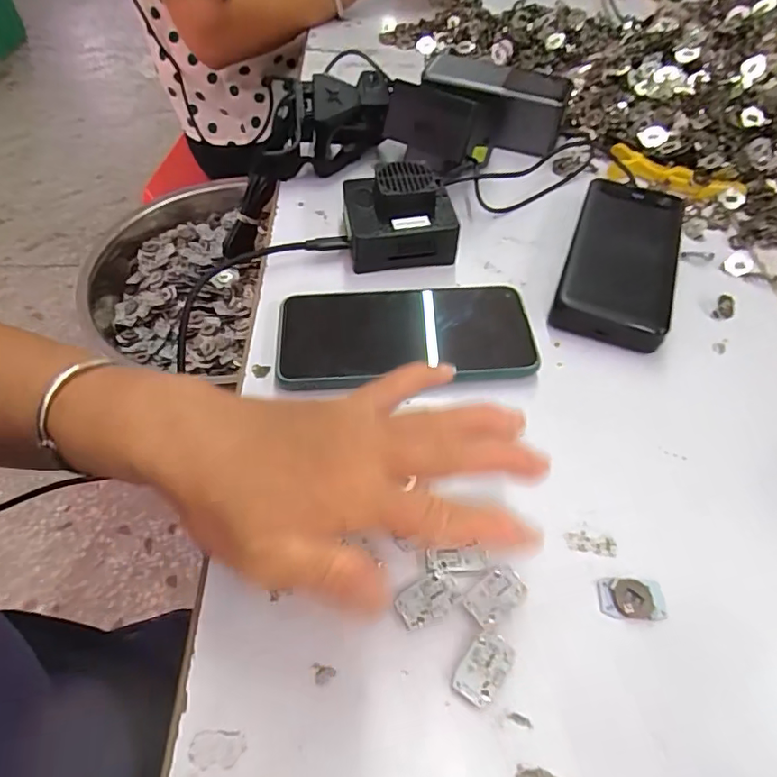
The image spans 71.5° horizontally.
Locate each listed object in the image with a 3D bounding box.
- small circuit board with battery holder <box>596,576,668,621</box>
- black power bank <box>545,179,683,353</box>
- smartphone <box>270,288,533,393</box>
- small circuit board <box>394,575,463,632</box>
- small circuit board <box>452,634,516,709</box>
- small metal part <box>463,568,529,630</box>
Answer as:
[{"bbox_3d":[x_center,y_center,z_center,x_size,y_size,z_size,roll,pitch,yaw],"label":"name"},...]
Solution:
[{"bbox_3d":[0.117,0.100,0.258,0.031,0.007,0.018,3,52,1],"label":"small circuit board with battery holder"},{"bbox_3d":[0.167,-0.092,0.390,0.071,0.028,0.151,19,54,12],"label":"black power bank"},{"bbox_3d":[0.010,-0.034,0.349,0.161,0.014,0.080,-2,53,-3],"label":"smartphone"},{"bbox_3d":[0.019,0.099,0.253,0.030,0.004,0.018,-23,57,-19],"label":"small circuit board"},{"bbox_3d":[0.042,0.123,0.238,0.019,0.005,0.030,33,58,21],"label":"small circuit board"},{"bbox_3d":[0.051,0.097,0.254,0.030,0.004,0.018,-27,58,-21],"label":"small metal part"}]

